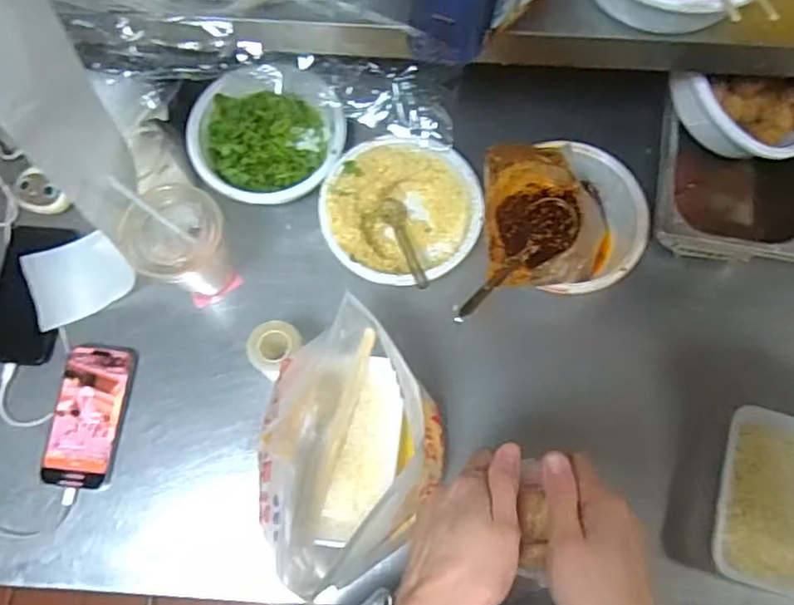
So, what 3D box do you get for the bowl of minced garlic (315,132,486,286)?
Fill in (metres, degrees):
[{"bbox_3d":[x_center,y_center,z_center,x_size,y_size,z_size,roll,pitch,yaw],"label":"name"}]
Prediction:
[{"bbox_3d":[0.006,-0.096,0.710,0.164,0.055,0.165,0,73,1],"label":"bowl of minced garlic"}]

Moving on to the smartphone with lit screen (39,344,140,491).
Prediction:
[{"bbox_3d":[-0.322,0.116,0.671,0.074,0.015,0.145,7,74,3],"label":"smartphone with lit screen"}]

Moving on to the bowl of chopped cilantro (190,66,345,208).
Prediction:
[{"bbox_3d":[-0.147,-0.197,0.736,0.166,0.060,0.177,0,73,1],"label":"bowl of chopped cilantro"}]

